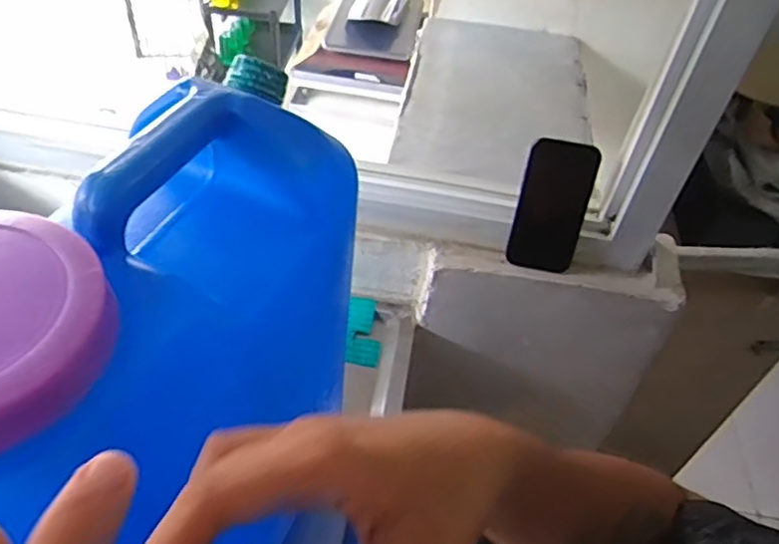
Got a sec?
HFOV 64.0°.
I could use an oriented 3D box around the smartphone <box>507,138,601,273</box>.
[{"bbox_3d":[0.182,-0.073,0.699,0.072,0.148,0.014,9,25,2],"label":"smartphone"}]

